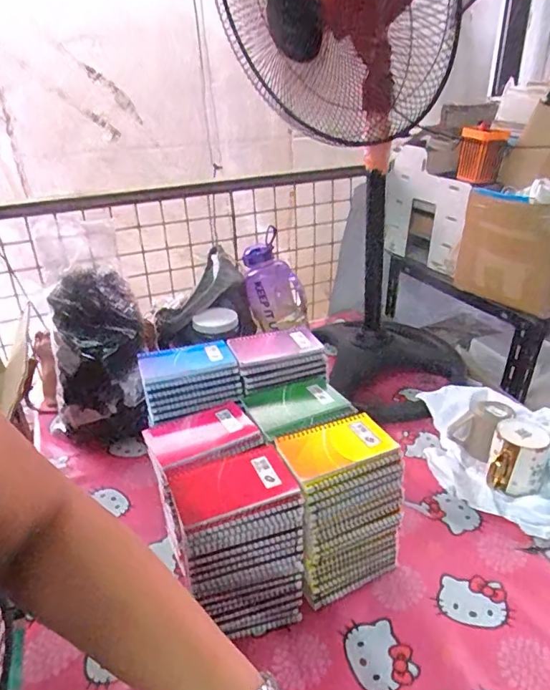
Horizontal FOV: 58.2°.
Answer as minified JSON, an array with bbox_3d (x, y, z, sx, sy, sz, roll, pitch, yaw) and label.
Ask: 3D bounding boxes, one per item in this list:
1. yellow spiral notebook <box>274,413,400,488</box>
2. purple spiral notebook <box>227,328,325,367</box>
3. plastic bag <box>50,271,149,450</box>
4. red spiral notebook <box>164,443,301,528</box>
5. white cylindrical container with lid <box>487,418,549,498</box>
[{"bbox_3d":[0.075,0.123,0.614,0.135,0.008,0.094,-14,29,-22],"label":"yellow spiral notebook"},{"bbox_3d":[0.000,-0.002,0.753,0.137,0.015,0.084,-12,28,-18],"label":"purple spiral notebook"},{"bbox_3d":[-0.317,0.029,0.879,0.167,0.308,0.080,-7,27,-9],"label":"plastic bag"},{"bbox_3d":[-0.052,0.156,0.568,0.128,0.013,0.108,-12,28,-19],"label":"red spiral notebook"},{"bbox_3d":[0.382,0.179,0.779,0.080,0.092,0.087,-2,27,1],"label":"white cylindrical container with lid"}]

